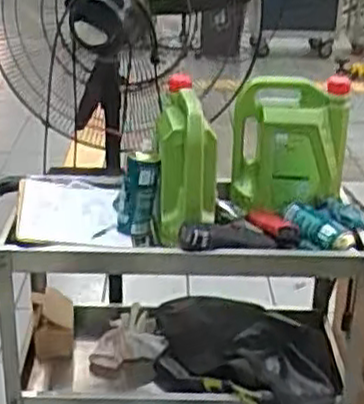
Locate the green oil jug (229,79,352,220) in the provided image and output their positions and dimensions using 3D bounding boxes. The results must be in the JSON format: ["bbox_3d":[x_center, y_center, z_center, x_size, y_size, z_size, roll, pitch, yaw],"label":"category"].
[{"bbox_3d":[0.213,-0.115,1.542,0.219,0.265,0.097,9,26,16],"label":"green oil jug"}]

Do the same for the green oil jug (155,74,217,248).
[{"bbox_3d":[0.013,-0.088,1.465,0.113,0.269,0.194,3,25,4],"label":"green oil jug"}]

